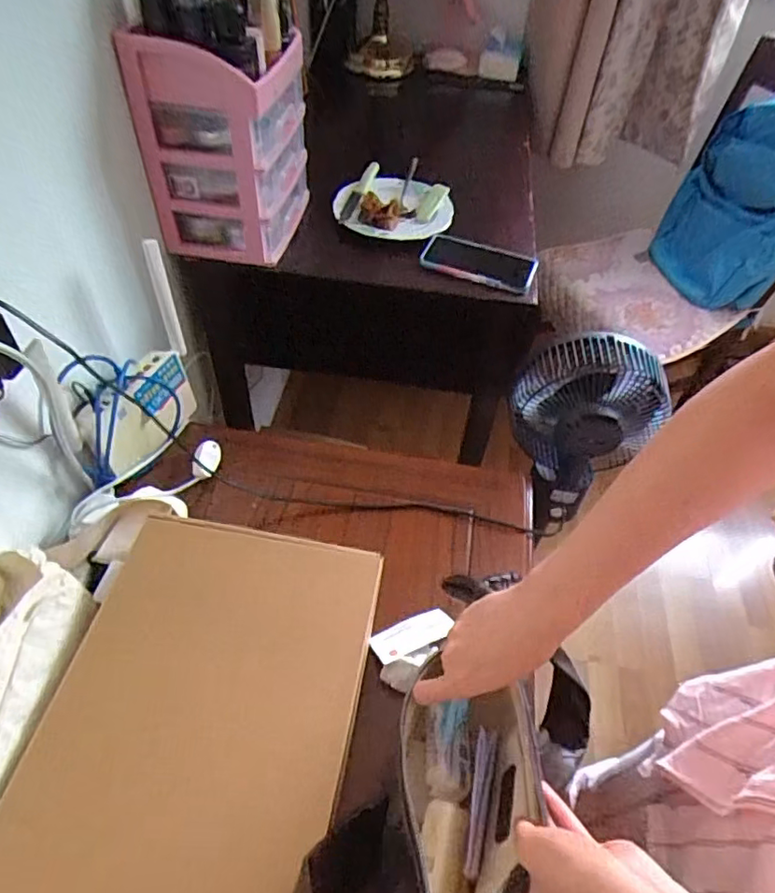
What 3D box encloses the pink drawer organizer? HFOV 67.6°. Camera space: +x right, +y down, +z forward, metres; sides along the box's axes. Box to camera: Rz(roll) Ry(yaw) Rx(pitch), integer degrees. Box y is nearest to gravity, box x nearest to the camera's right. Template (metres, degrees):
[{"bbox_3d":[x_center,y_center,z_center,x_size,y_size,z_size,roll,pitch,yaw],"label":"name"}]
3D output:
[{"bbox_3d":[-0.211,-0.426,0.794,0.149,0.257,0.231,11,51,5],"label":"pink drawer organizer"}]

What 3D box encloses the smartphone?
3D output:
[{"bbox_3d":[0.137,-0.277,0.868,0.165,0.014,0.084,15,51,8],"label":"smartphone"}]

